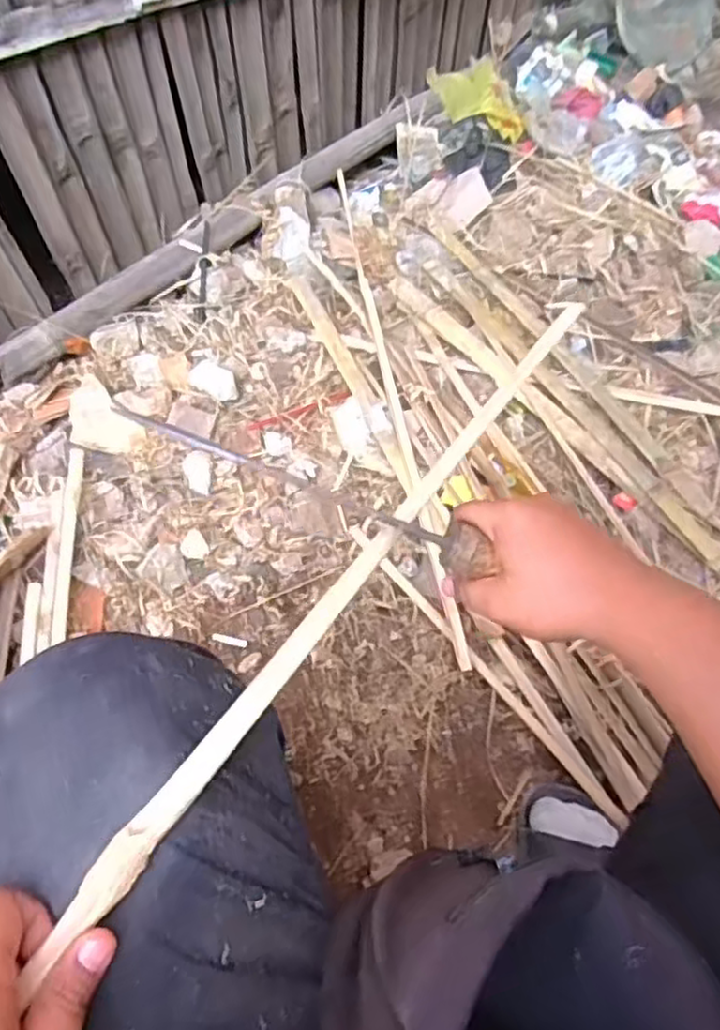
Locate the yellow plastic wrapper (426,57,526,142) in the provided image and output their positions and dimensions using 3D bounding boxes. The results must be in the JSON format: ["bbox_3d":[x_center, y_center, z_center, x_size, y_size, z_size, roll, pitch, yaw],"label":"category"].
[{"bbox_3d":[0.194,-0.705,1.233,0.118,0.036,0.209,-11,66,-9],"label":"yellow plastic wrapper"}]

